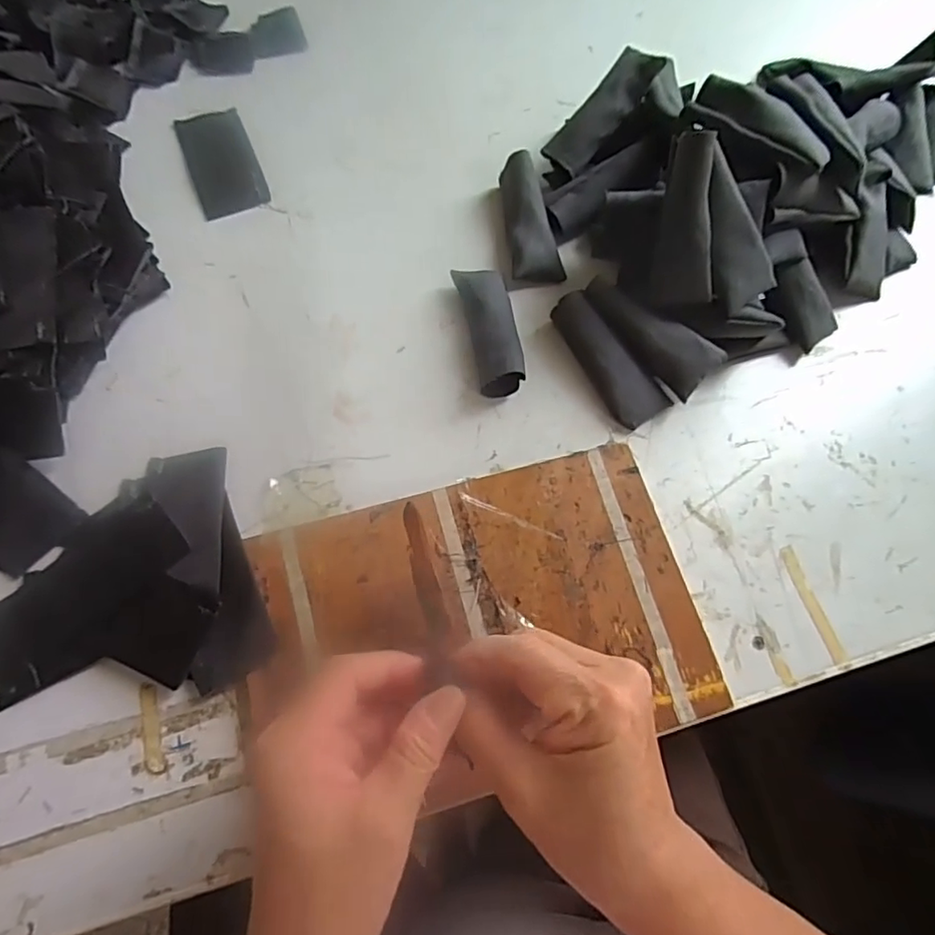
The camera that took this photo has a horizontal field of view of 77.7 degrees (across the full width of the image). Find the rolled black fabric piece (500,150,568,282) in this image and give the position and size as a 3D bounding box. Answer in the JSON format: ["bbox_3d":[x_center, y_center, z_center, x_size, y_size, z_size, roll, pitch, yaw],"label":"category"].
[{"bbox_3d":[0.051,-0.199,0.460,0.039,0.032,0.102,-5,70,-3],"label":"rolled black fabric piece"}]

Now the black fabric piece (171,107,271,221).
[{"bbox_3d":[-0.211,-0.263,0.496,0.056,0.004,0.116,-21,71,-9],"label":"black fabric piece"}]

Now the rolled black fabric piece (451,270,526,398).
[{"bbox_3d":[0.019,-0.103,0.429,0.037,0.025,0.106,-10,70,-6],"label":"rolled black fabric piece"}]

